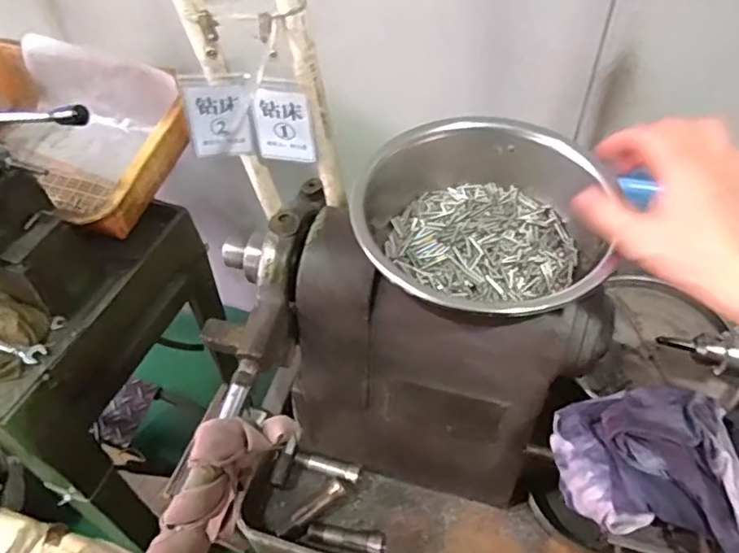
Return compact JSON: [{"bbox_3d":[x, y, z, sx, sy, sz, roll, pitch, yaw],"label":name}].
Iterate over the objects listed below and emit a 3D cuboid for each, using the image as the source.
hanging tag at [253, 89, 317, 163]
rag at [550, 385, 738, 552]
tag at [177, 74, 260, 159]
[{"bbox_3d":[-0.091,-0.156,0.616,0.062,0.093,0.006,5,52,11],"label":"hanging tag"},{"bbox_3d":[0.221,0.136,0.406,0.178,0.058,0.092,17,54,16],"label":"rag"},{"bbox_3d":[-0.153,-0.165,0.621,0.068,0.089,0.010,-8,39,-11],"label":"tag"}]

